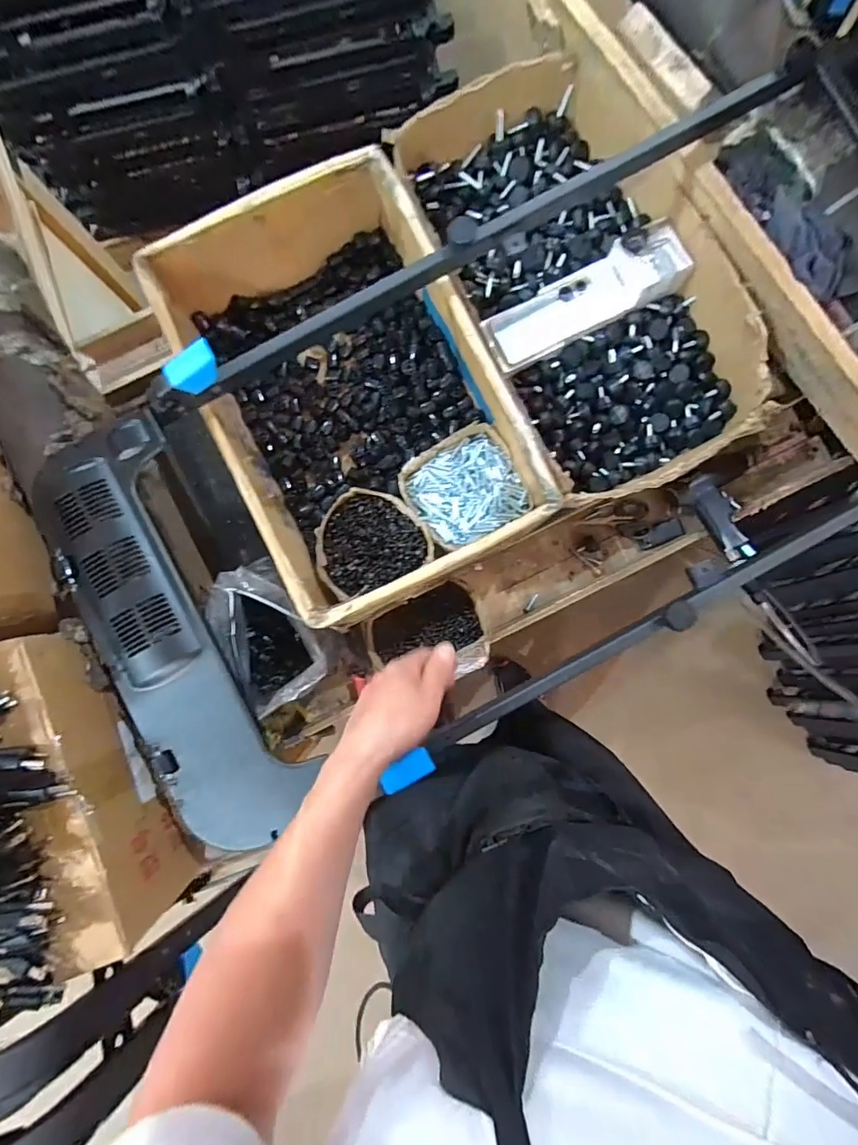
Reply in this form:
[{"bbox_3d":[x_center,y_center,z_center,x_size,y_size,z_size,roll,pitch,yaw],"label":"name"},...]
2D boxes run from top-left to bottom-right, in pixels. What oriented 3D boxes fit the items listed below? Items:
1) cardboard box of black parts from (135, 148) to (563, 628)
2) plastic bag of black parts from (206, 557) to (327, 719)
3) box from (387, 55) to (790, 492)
[{"bbox_3d":[-0.097,-0.236,0.664,0.360,0.166,0.521,-27,87,-1],"label":"cardboard box of black parts"},{"bbox_3d":[-0.207,0.088,0.640,0.123,0.145,0.185,-14,87,0],"label":"plastic bag of black parts"},{"bbox_3d":[0.212,-0.406,0.685,0.329,0.134,0.594,-26,87,-1],"label":"box"}]

